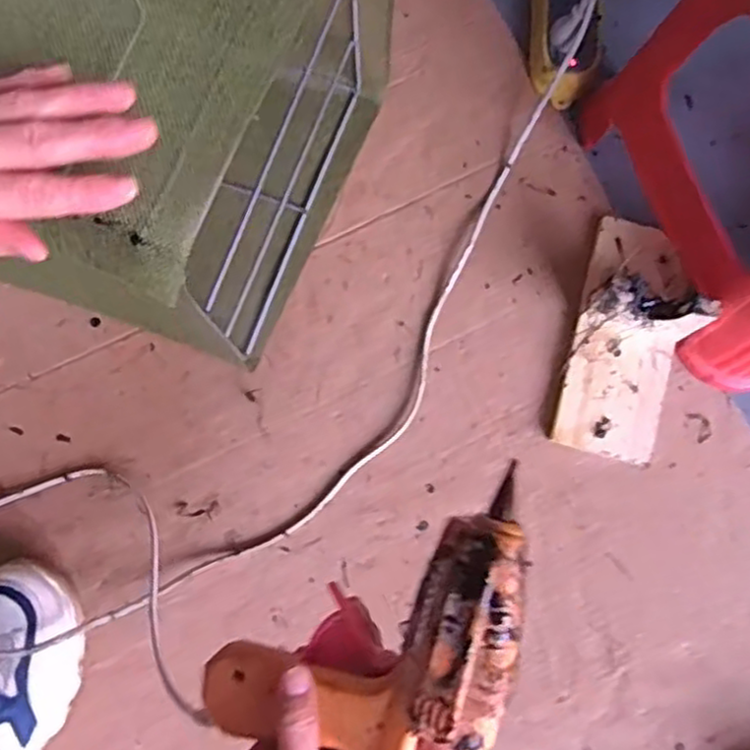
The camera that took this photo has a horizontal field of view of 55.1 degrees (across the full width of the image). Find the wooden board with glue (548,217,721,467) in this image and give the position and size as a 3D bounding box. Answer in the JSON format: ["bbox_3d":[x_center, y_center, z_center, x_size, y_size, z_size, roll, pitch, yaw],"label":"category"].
[{"bbox_3d":[0.207,-0.037,0.563,0.092,0.086,0.197,17,78,3],"label":"wooden board with glue"}]

